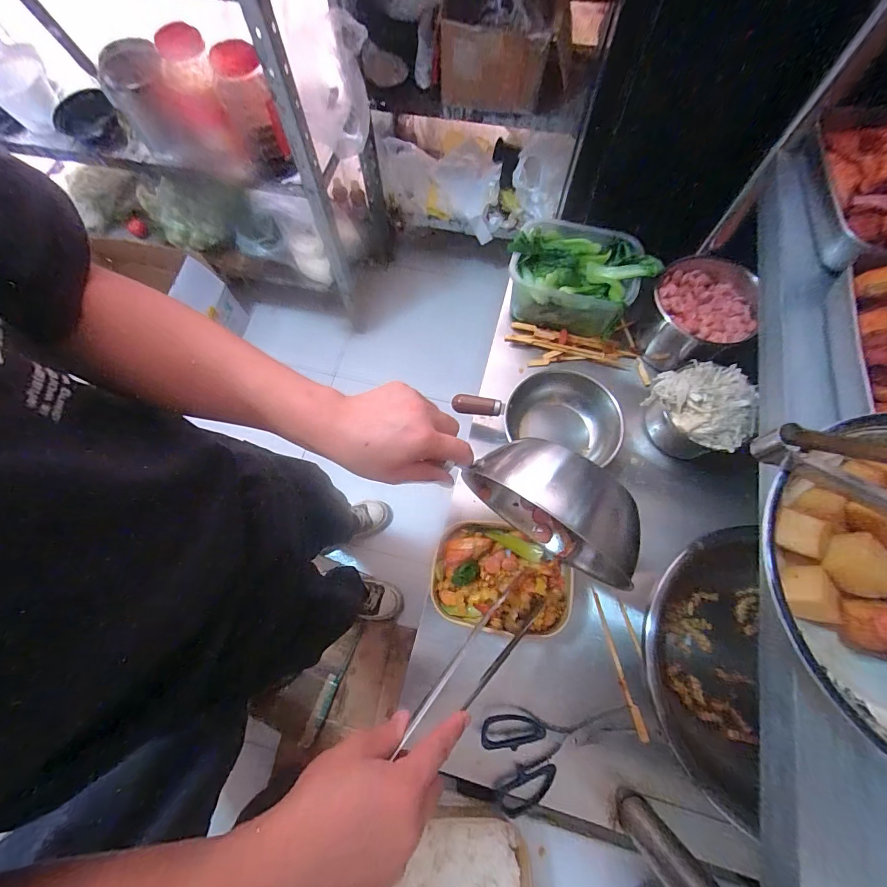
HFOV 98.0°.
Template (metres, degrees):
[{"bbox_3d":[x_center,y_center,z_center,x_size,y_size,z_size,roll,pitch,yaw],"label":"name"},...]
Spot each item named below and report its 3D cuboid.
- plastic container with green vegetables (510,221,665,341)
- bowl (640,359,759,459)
[{"bbox_3d":[0.208,-0.266,0.618,0.207,0.102,0.144,18,72,6],"label":"plastic container with green vegetables"},{"bbox_3d":[0.360,-0.048,0.549,0.118,0.101,0.126,0,71,0],"label":"bowl"}]

